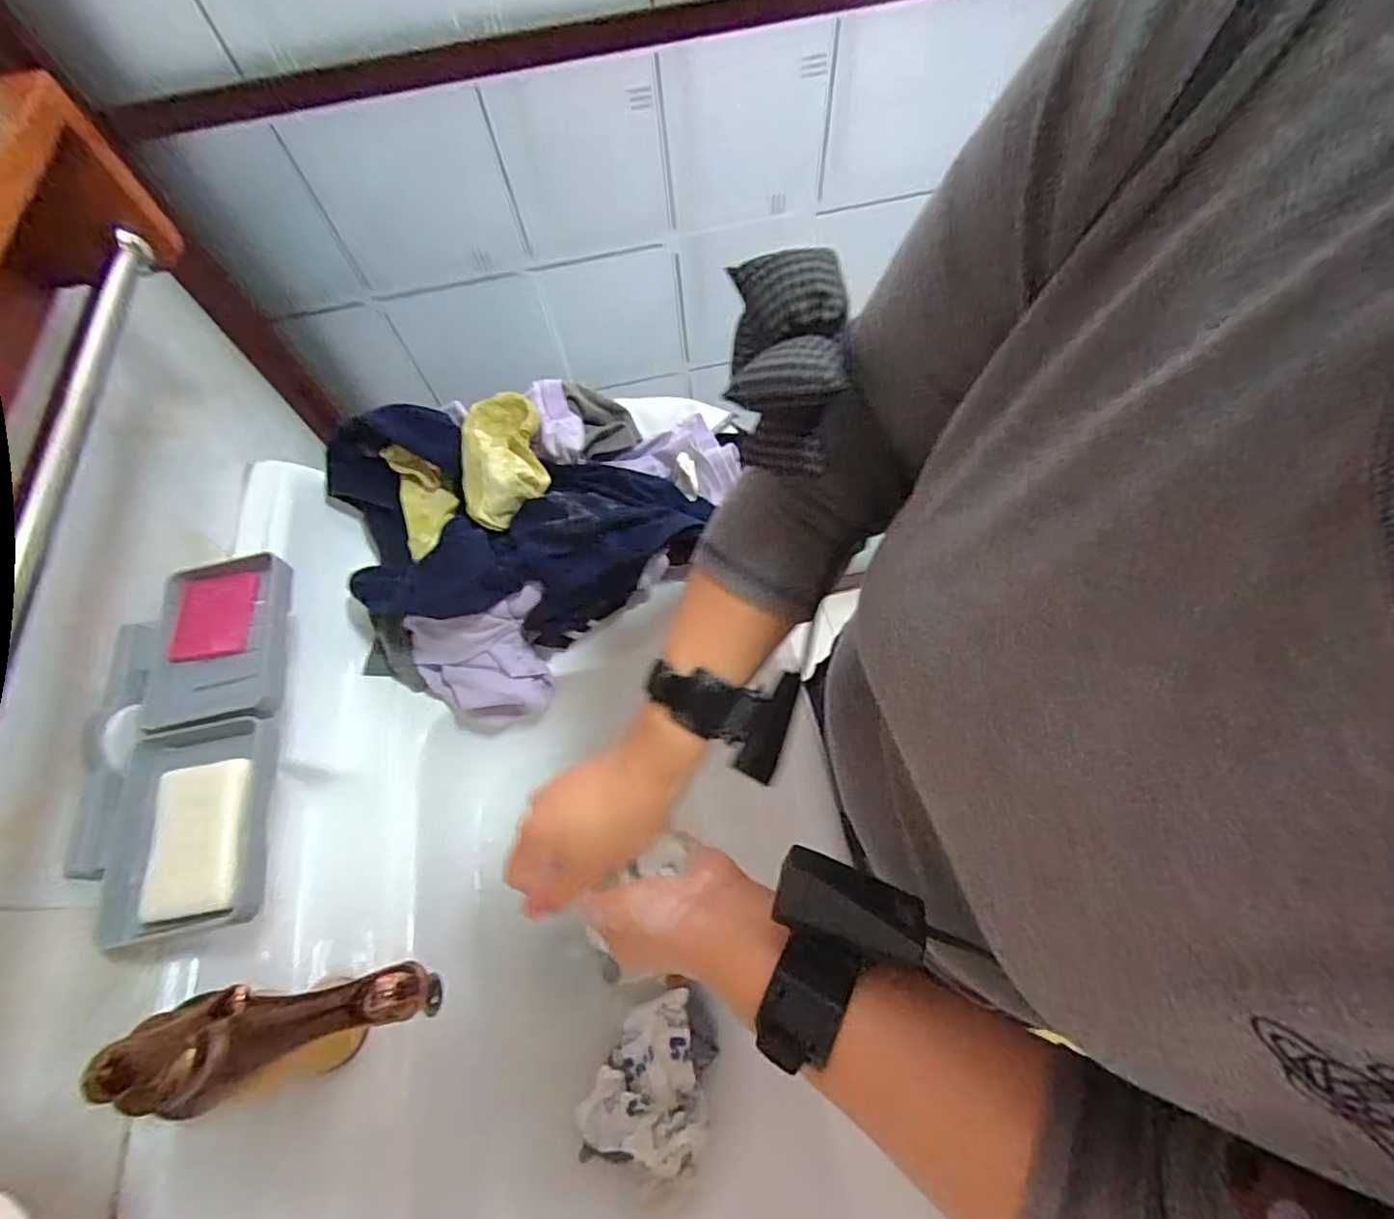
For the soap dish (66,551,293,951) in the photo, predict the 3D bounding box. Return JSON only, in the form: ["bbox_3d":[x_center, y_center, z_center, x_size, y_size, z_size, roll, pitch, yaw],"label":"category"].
[{"bbox_3d":[-0.346,0.081,0.423,0.106,0.034,0.270,-12,64,-2],"label":"soap dish"}]

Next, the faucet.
[{"bbox_3d":[-0.233,0.232,0.337,0.156,0.086,0.057,-16,64,-4],"label":"faucet"}]

